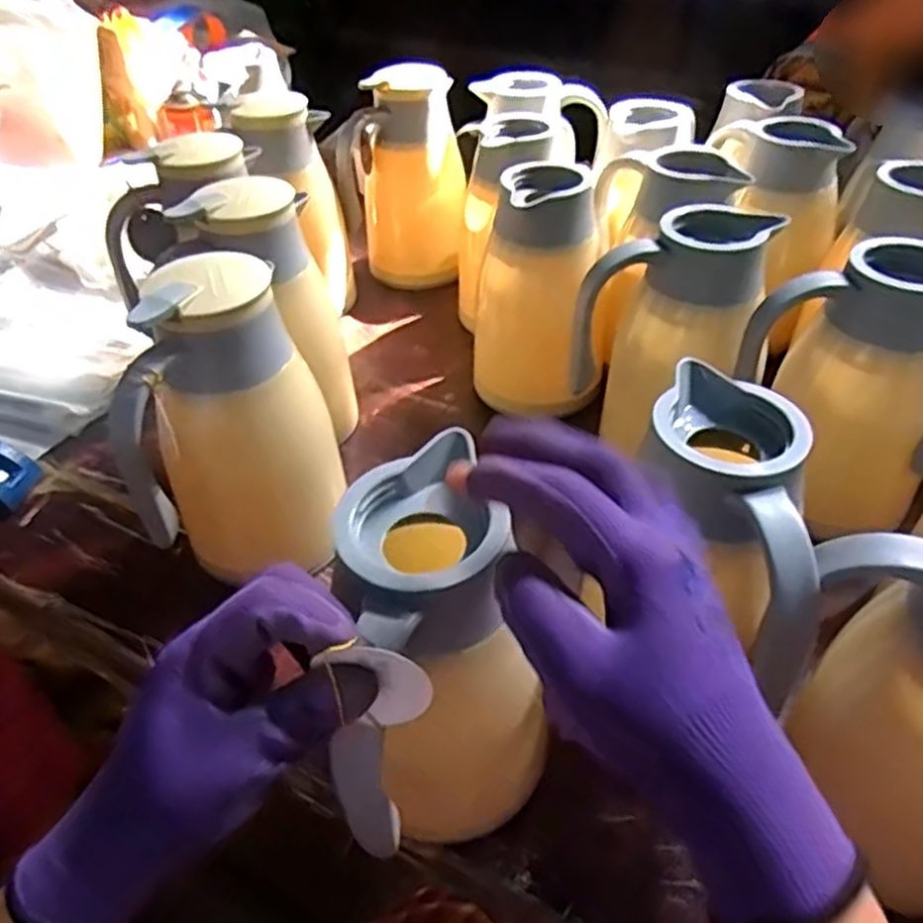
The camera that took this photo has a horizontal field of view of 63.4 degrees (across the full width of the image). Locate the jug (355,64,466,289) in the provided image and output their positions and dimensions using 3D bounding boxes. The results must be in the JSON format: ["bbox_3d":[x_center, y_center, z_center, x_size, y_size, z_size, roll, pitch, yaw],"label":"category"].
[{"bbox_3d":[-0.063,-0.347,0.940,0.127,0.241,0.109,-4,42,-3],"label":"jug"}]

